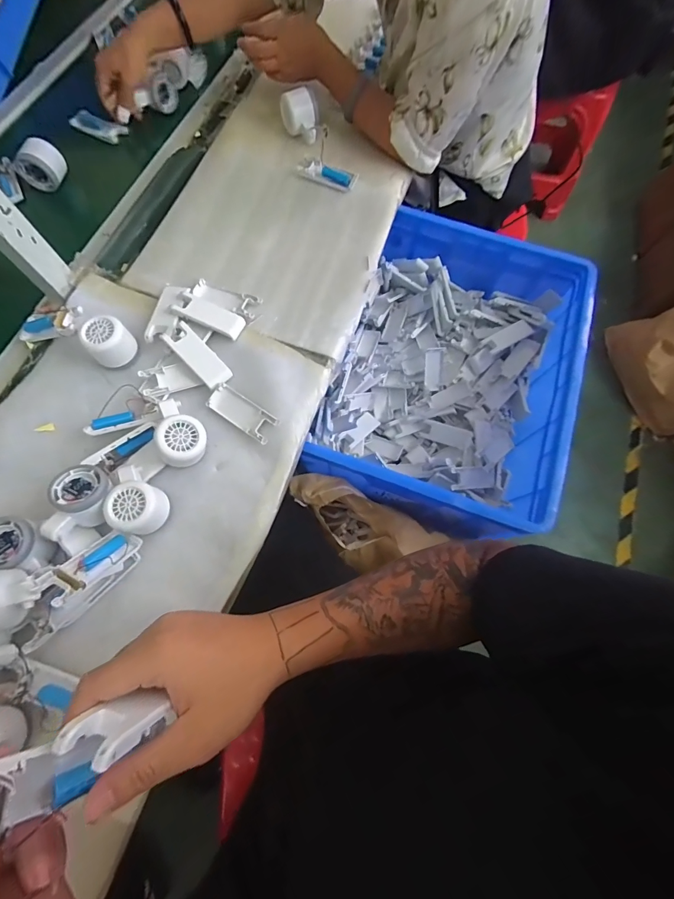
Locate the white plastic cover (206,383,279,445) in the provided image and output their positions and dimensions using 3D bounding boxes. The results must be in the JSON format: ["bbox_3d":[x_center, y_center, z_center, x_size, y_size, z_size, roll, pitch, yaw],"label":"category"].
[{"bbox_3d":[-0.127,-0.050,0.491,0.102,0.013,0.039,34,74,10],"label":"white plastic cover"}]

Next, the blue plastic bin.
[{"bbox_3d":[0.203,-0.141,0.695,0.385,0.196,0.531,21,73,6],"label":"blue plastic bin"}]

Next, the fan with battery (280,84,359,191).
[{"bbox_3d":[-0.042,-0.541,0.637,0.086,0.062,0.201,-25,74,-9],"label":"fan with battery"}]

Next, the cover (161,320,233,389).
[{"bbox_3d":[-0.192,-0.130,0.507,0.040,0.008,0.100,-43,91,-13],"label":"cover"}]

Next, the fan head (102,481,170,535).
[{"bbox_3d":[-0.236,0.072,0.434,0.059,0.051,0.059,-15,73,-6],"label":"fan head"}]

